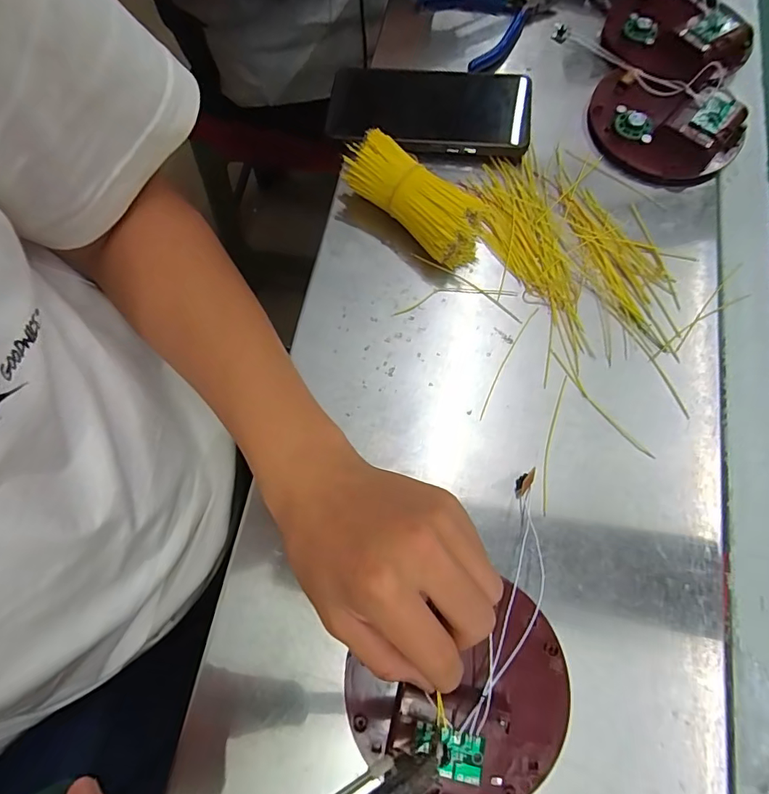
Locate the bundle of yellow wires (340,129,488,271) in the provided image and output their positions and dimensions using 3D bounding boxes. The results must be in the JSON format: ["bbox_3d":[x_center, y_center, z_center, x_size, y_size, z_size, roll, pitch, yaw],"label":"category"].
[{"bbox_3d":[0.020,-0.145,0.336,0.115,0.037,0.042,39,78,10],"label":"bundle of yellow wires"}]

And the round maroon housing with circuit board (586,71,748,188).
[{"bbox_3d":[0.217,-0.210,0.353,0.114,0.025,0.089,24,75,7],"label":"round maroon housing with circuit board"}]

